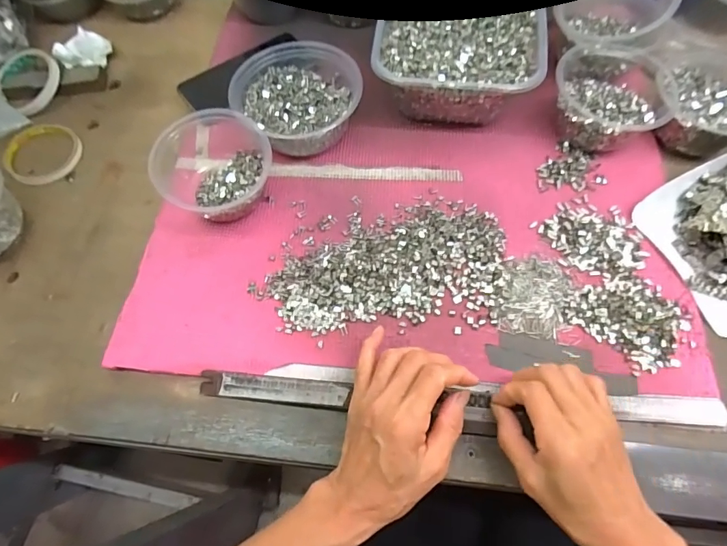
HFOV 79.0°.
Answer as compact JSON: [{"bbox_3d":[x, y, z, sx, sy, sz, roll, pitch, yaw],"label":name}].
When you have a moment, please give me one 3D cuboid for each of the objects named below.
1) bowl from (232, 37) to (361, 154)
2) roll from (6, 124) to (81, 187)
[{"bbox_3d":[-0.066,-0.192,0.485,0.139,0.065,0.125,-36,69,-13],"label":"bowl"},{"bbox_3d":[-0.378,-0.143,0.516,0.098,0.009,0.082,39,73,18],"label":"roll"}]

